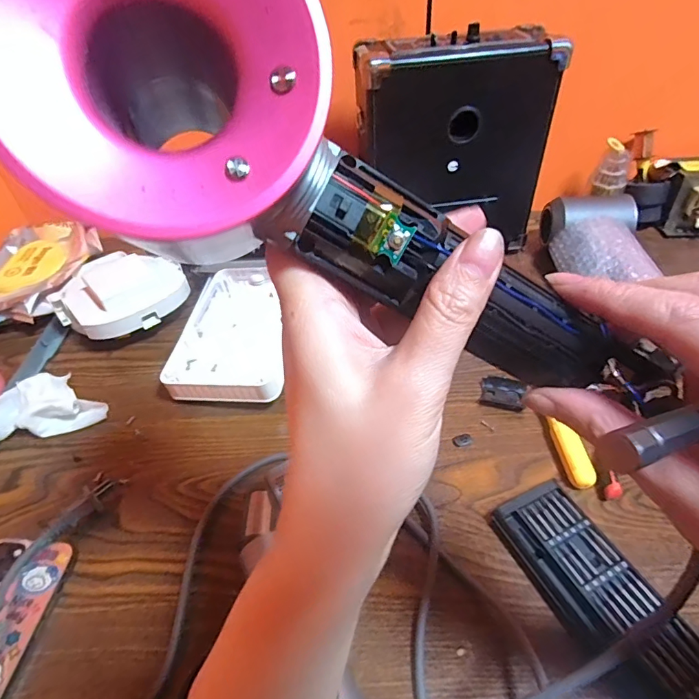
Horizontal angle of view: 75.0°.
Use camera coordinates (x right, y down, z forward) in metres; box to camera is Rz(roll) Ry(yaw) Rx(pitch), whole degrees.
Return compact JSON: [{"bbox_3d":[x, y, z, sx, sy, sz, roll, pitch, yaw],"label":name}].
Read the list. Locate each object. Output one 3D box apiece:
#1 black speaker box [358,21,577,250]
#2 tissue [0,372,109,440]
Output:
[{"bbox_3d":[0.121,-0.243,0.551,0.213,0.228,0.082,-7,44,-3],"label":"black speaker box"},{"bbox_3d":[-0.307,0.056,0.456,0.116,0.035,0.055,-11,46,-10],"label":"tissue"}]

